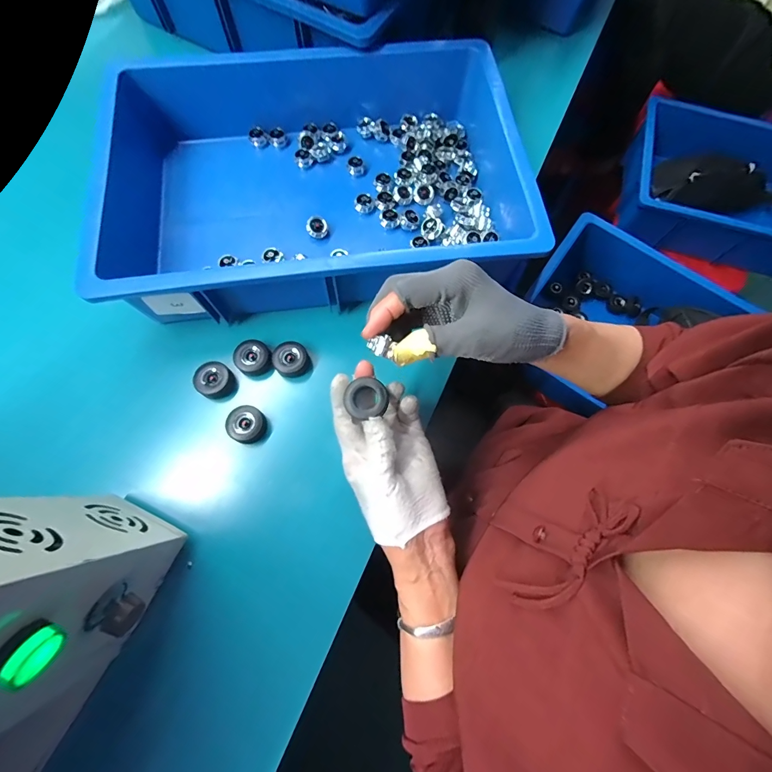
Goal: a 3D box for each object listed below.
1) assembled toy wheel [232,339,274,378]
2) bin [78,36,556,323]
[{"bbox_3d":[-0.146,-0.030,0.406,0.037,0.019,0.036,1,73,-2],"label":"assembled toy wheel"},{"bbox_3d":[-0.070,-0.239,0.432,0.454,0.100,0.309,-7,73,-4],"label":"bin"}]

